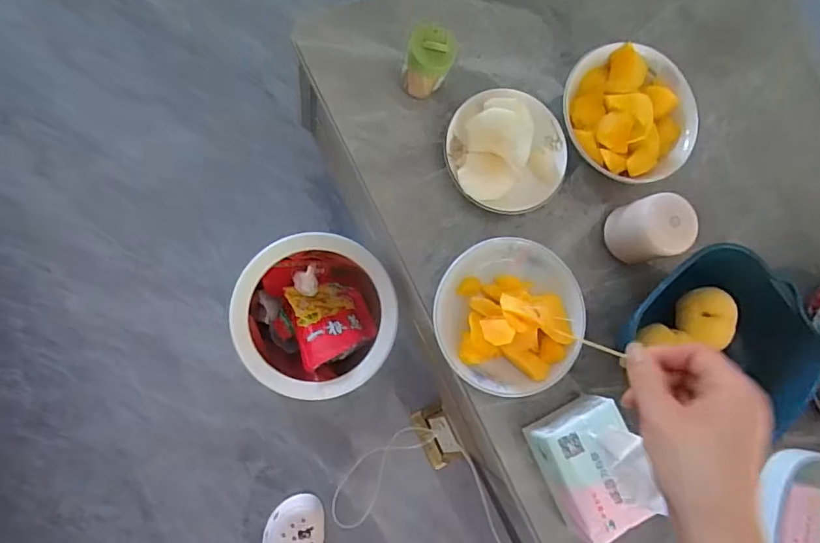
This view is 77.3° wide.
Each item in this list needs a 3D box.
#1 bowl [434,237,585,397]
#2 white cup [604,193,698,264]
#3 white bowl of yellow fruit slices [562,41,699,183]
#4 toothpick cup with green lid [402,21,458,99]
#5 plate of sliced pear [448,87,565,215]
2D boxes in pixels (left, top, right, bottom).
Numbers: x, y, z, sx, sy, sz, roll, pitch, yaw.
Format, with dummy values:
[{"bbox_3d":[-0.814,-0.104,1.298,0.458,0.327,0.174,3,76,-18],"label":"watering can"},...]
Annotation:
[{"bbox_3d":[0.116,0.051,0.594,0.168,0.041,0.173,0,85,-5],"label":"bowl"},{"bbox_3d":[0.286,-0.051,0.611,0.075,0.073,0.070,1,84,-11],"label":"white cup"},{"bbox_3d":[0.269,-0.193,0.634,0.169,0.061,0.156,1,84,-11],"label":"white bowl of yellow fruit slices"},{"bbox_3d":[0.021,-0.238,0.588,0.052,0.092,0.050,1,84,-11],"label":"toothpick cup with green lid"},{"bbox_3d":[0.115,-0.143,0.612,0.144,0.043,0.136,1,84,-11],"label":"plate of sliced pear"}]

